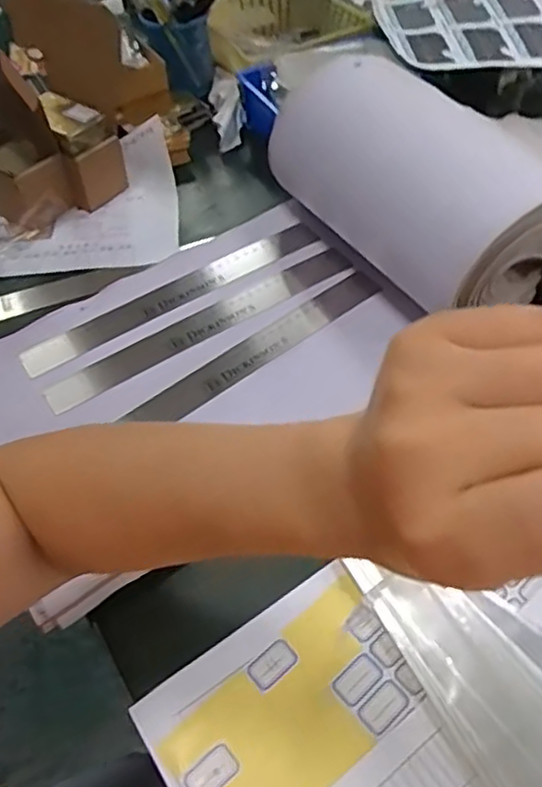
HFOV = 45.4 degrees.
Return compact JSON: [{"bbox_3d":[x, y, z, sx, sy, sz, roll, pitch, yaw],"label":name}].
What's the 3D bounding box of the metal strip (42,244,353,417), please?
[{"bbox_3d":[-0.056,-0.062,0.567,0.293,0.008,0.036,-29,57,-19],"label":"metal strip"}]

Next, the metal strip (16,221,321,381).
[{"bbox_3d":[-0.085,-0.093,0.590,0.294,0.004,0.036,-29,56,-18],"label":"metal strip"}]

